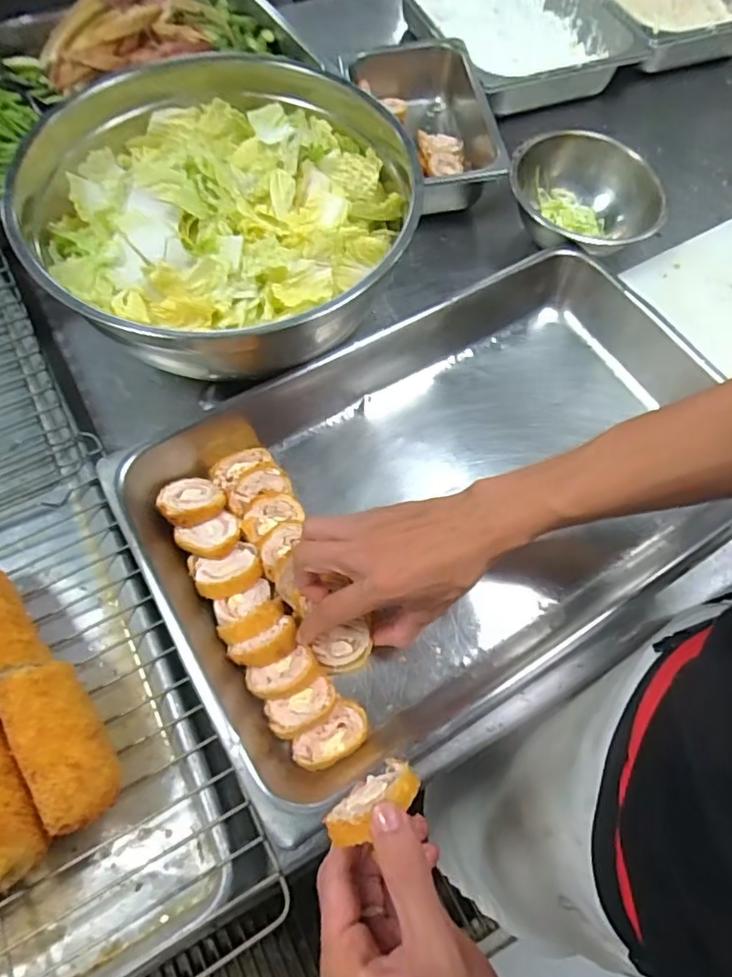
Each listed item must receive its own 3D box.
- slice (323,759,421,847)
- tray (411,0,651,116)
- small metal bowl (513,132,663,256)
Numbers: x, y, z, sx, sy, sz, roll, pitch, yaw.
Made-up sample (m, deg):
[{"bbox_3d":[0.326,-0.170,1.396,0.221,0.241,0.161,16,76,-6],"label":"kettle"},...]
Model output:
[{"bbox_3d":[0.005,0.173,0.318,0.054,0.048,0.021,-35,71,-17],"label":"slice"},{"bbox_3d":[0.204,-0.641,0.819,0.254,0.089,0.332,-19,67,-11],"label":"tray"},{"bbox_3d":[0.235,-0.310,0.637,0.155,0.064,0.156,1,65,-2],"label":"small metal bowl"}]

